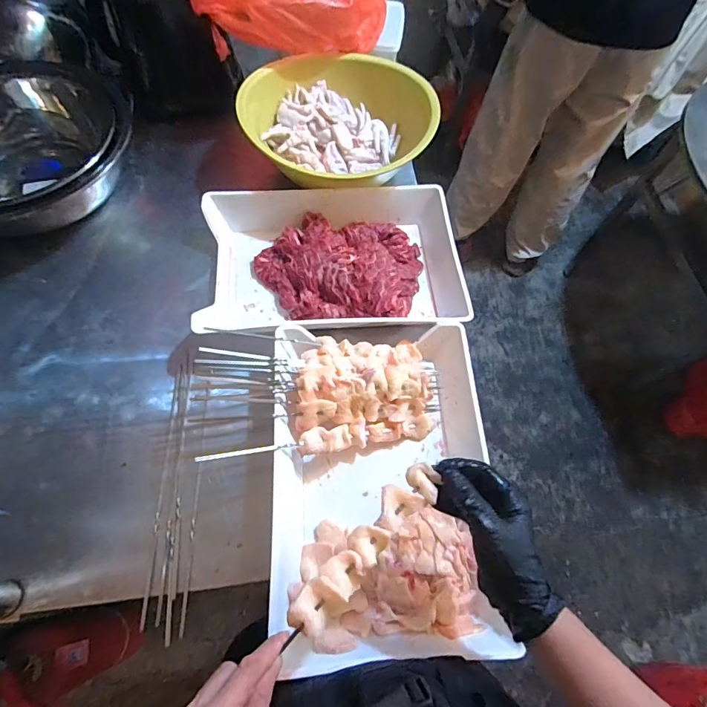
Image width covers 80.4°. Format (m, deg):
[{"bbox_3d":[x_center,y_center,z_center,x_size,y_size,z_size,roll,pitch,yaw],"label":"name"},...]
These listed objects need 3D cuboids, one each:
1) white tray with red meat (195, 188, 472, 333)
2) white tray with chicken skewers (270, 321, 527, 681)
[{"bbox_3d":[-0.032,-0.147,0.661,0.378,0.065,0.246,-4,64,-5],"label":"white tray with red meat"},{"bbox_3d":[0.034,0.137,0.520,0.258,0.074,0.402,-2,64,-4],"label":"white tray with chicken skewers"}]

